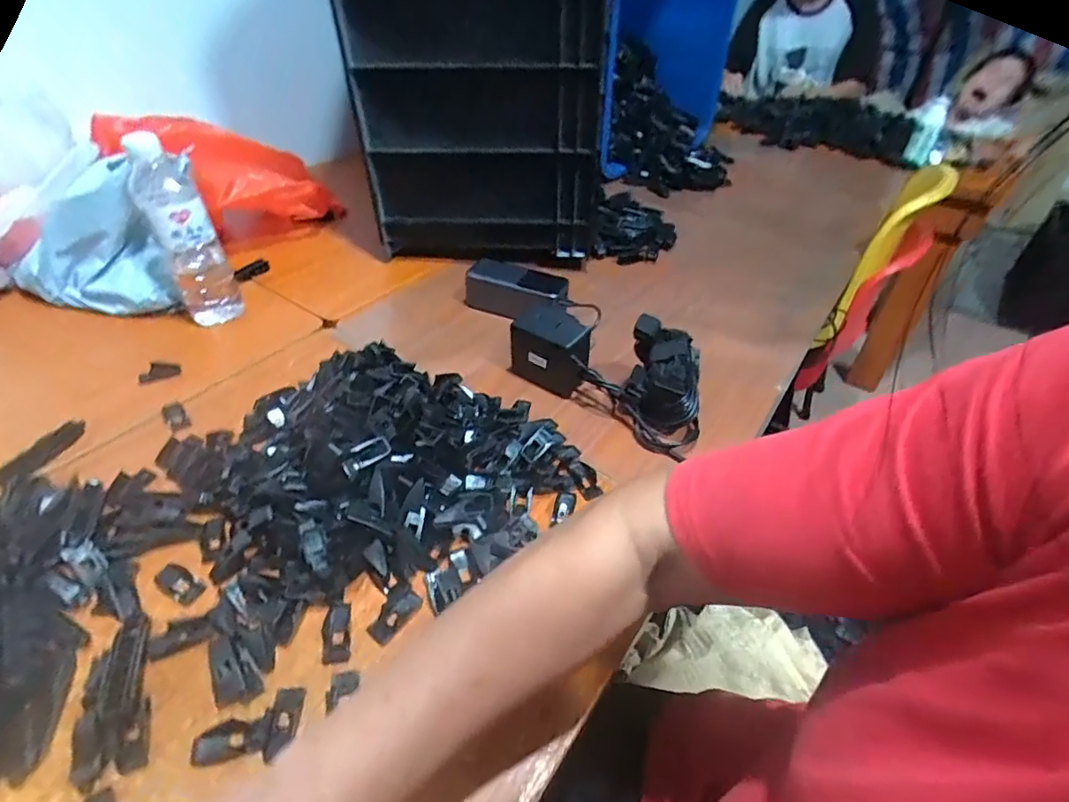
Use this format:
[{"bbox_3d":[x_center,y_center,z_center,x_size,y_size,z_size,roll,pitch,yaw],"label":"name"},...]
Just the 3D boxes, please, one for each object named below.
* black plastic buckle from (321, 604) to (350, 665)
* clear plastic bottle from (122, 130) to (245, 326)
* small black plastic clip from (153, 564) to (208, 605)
[{"bbox_3d":[-0.142,0.165,0.381,0.019,0.004,0.042,-7,43,-11],"label":"black plastic buckle"},{"bbox_3d":[-0.395,-0.186,0.609,0.063,0.201,0.051,-24,48,-27],"label":"clear plastic bottle"},{"bbox_3d":[-0.270,0.139,0.407,0.044,0.006,0.019,20,45,19],"label":"small black plastic clip"}]

